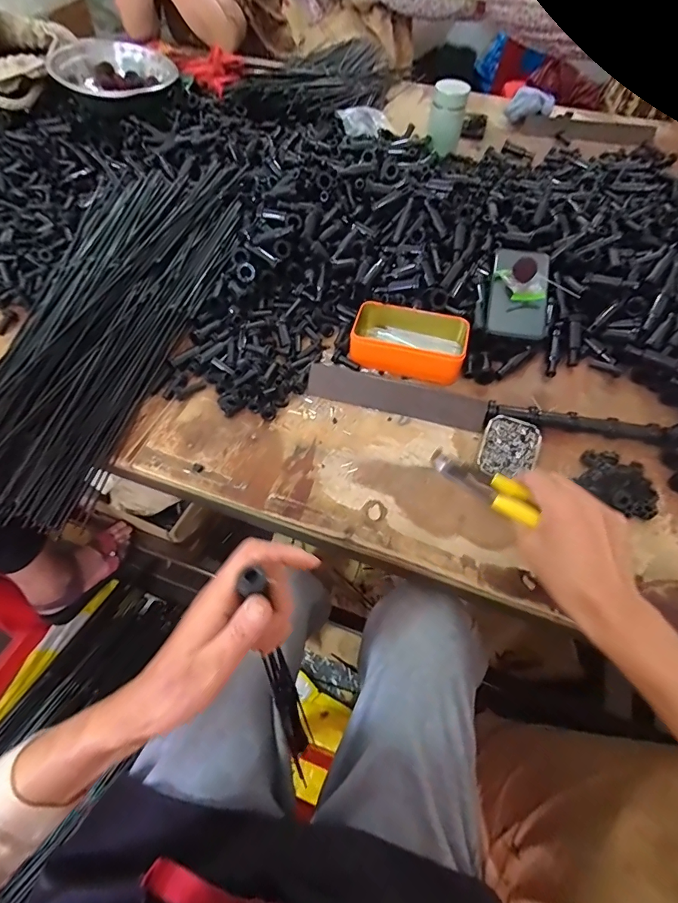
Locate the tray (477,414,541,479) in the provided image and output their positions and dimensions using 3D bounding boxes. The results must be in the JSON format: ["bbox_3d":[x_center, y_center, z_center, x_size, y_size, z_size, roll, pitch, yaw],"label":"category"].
[{"bbox_3d":[0.193,-0.002,0.476,0.060,0.022,0.080,20,60,10],"label":"tray"}]

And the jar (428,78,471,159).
[{"bbox_3d":[0.205,-0.636,0.795,0.062,0.097,0.061,14,59,7],"label":"jar"}]

